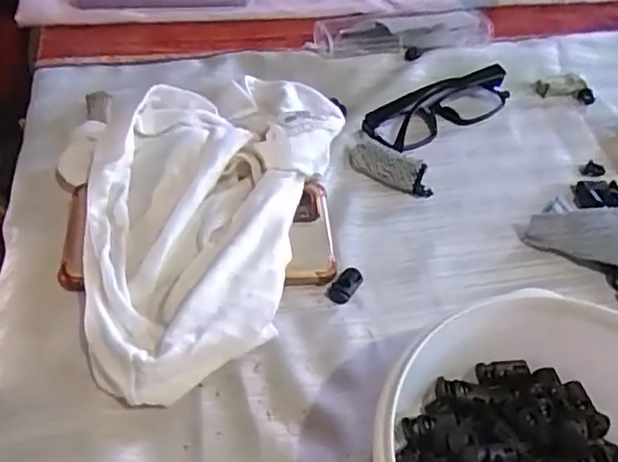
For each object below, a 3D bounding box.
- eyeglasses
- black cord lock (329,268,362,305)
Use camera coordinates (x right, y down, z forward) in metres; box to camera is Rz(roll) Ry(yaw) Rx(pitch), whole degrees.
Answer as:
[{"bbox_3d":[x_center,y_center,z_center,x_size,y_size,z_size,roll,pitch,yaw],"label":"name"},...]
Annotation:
[{"bbox_3d":[0.110,-0.100,0.502,0.138,0.026,0.038,-28,56,-25],"label":"eyeglasses"},{"bbox_3d":[0.023,0.034,0.393,0.014,0.007,0.025,31,54,22],"label":"black cord lock"}]

